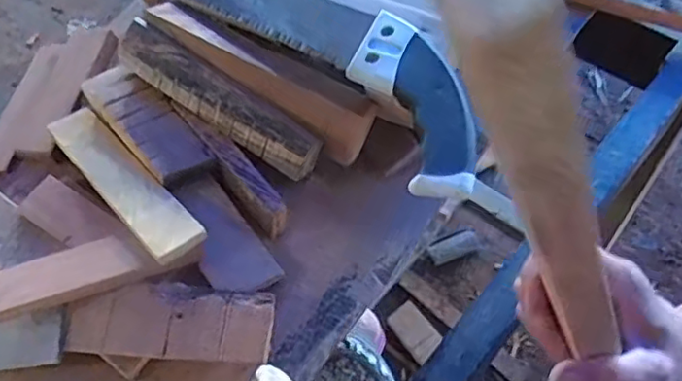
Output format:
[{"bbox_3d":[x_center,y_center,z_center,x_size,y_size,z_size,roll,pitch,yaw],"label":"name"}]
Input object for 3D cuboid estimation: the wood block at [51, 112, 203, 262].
[{"bbox_3d":[-0.185,-0.012,0.523,0.042,0.025,0.202,-39,63,-17],"label":"wood block"}]

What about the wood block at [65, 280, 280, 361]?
[{"bbox_3d":[-0.127,0.095,0.461,0.152,0.014,0.053,2,70,9],"label":"wood block"}]

